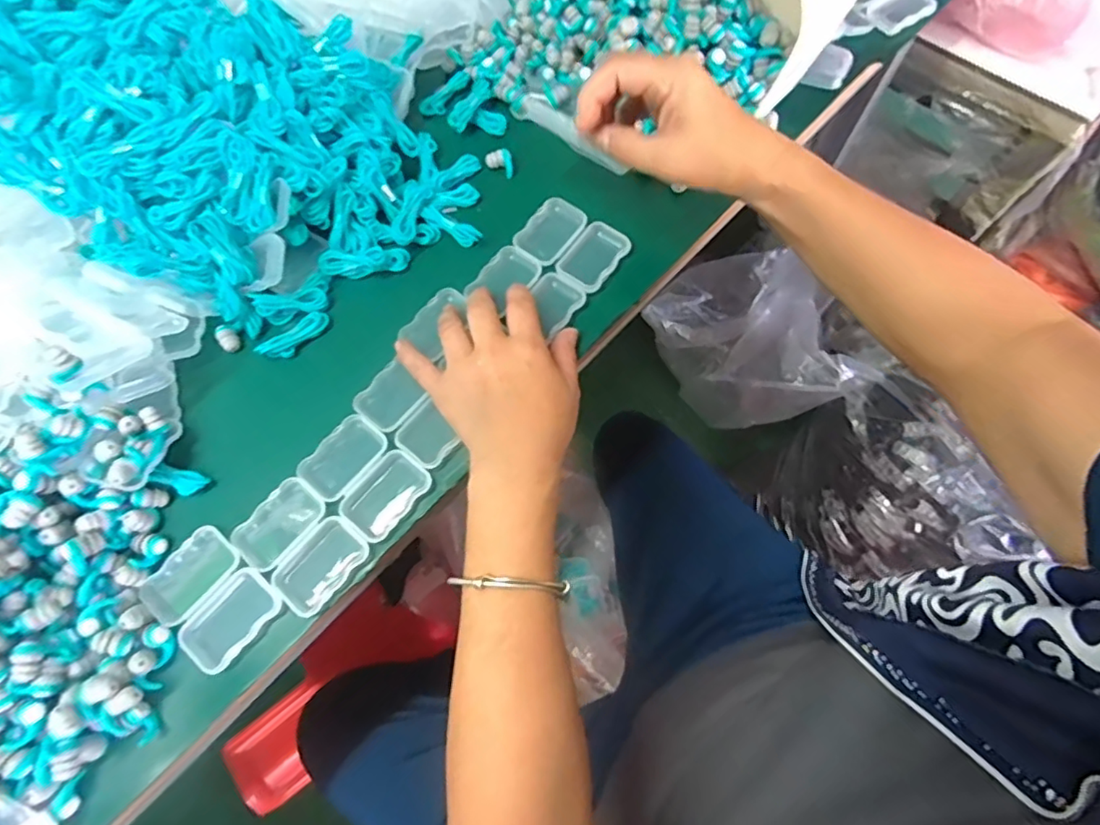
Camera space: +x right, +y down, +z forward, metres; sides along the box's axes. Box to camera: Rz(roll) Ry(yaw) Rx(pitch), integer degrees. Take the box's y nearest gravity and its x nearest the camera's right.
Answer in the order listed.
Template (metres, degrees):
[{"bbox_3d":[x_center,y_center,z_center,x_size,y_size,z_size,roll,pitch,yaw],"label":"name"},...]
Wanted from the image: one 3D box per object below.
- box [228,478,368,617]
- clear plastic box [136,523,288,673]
[{"bbox_3d":[-0.155,0.084,0.362,0.075,0.022,0.055,37,74,14],"label":"box"},{"bbox_3d":[-0.202,0.112,0.345,0.074,0.015,0.055,39,75,14],"label":"clear plastic box"}]

